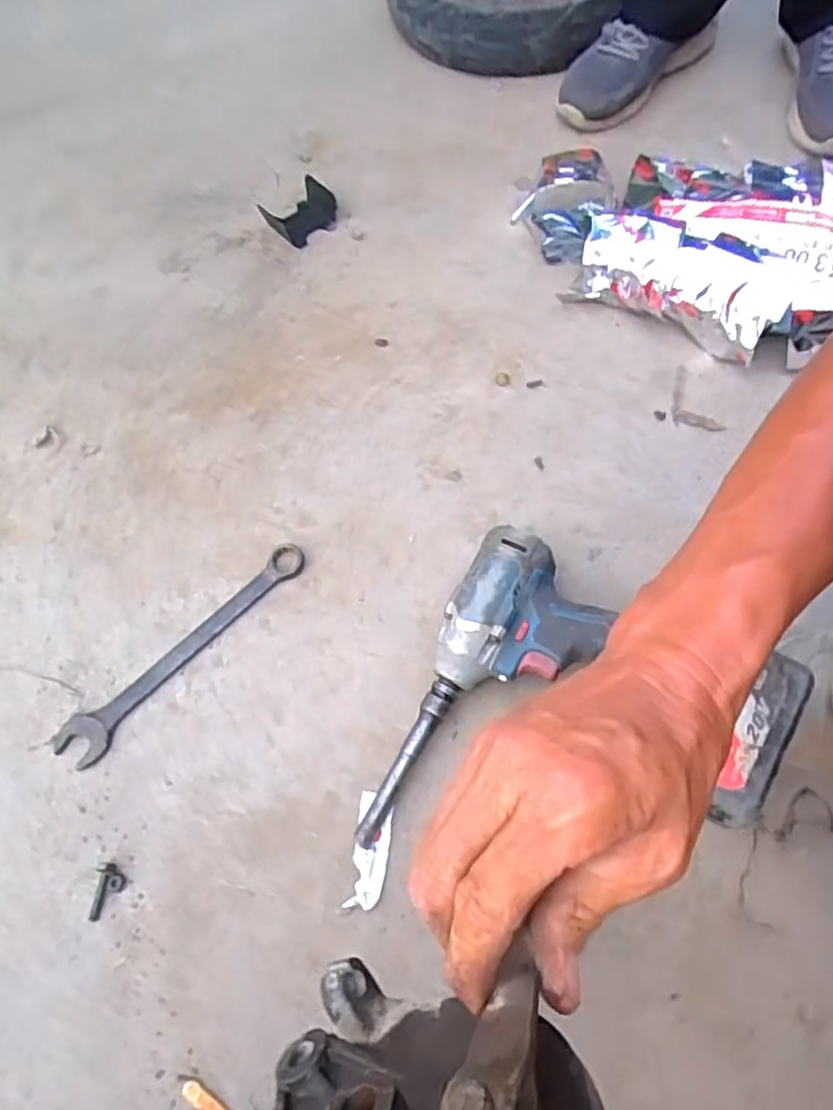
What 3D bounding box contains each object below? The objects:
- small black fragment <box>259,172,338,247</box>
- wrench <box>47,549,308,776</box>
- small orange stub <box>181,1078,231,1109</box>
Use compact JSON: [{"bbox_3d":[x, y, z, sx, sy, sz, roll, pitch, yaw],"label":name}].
[{"bbox_3d":[-0.133,-0.405,0.773,0.057,0.030,0.080,39,73,20],"label":"small black fragment"},{"bbox_3d":[-0.192,0.077,0.549,0.039,0.011,0.244,40,73,20],"label":"wrench"},{"bbox_3d":[-0.133,0.347,0.413,0.037,0.004,0.012,30,70,17],"label":"small orange stub"}]

